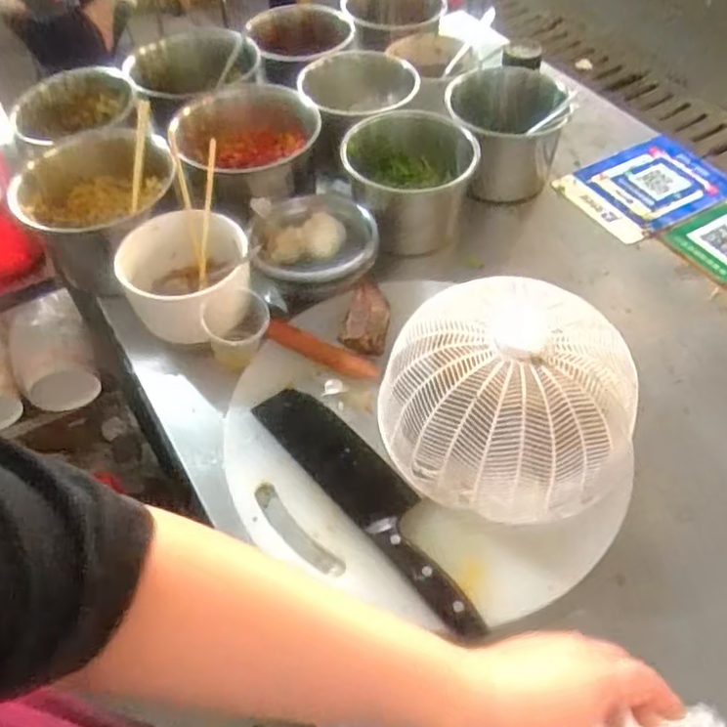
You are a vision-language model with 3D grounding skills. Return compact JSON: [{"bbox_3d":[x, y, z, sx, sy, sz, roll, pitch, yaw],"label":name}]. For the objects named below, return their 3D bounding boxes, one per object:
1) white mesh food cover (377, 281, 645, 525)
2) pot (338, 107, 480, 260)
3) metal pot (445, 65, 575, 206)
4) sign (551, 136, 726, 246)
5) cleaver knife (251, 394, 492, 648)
[{"bbox_3d":[0.128,0.023,0.593,0.224,0.090,0.209,6,52,8],"label":"white mesh food cover"},{"bbox_3d":[0.057,-0.220,0.803,0.143,0.132,0.142,-2,52,2],"label":"pot"},{"bbox_3d":[0.188,-0.291,0.853,0.131,0.115,0.150,-6,52,-1],"label":"metal pot"},{"bbox_3d":[0.378,-0.235,0.882,0.200,0.010,0.148,-26,58,-15],"label":"sign"},{"bbox_3d":[0.007,0.114,0.590,0.062,0.023,0.291,-34,57,-21],"label":"cleaver knife"}]

